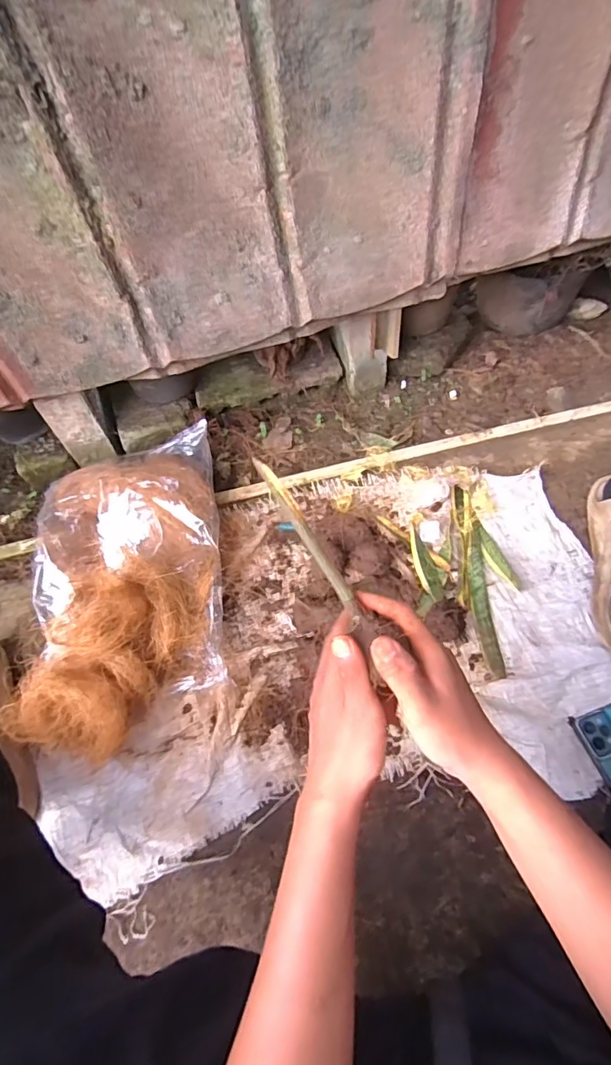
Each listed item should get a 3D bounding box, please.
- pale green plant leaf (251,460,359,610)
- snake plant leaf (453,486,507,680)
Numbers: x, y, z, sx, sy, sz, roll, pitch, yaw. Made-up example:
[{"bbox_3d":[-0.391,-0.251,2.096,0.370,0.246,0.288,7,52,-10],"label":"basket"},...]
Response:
[{"bbox_3d":[0.000,-0.001,0.397,0.012,0.011,0.136,-32,87,-13],"label":"pale green plant leaf"},{"bbox_3d":[0.275,0.066,0.799,0.034,0.013,0.324,-2,61,3],"label":"snake plant leaf"}]

